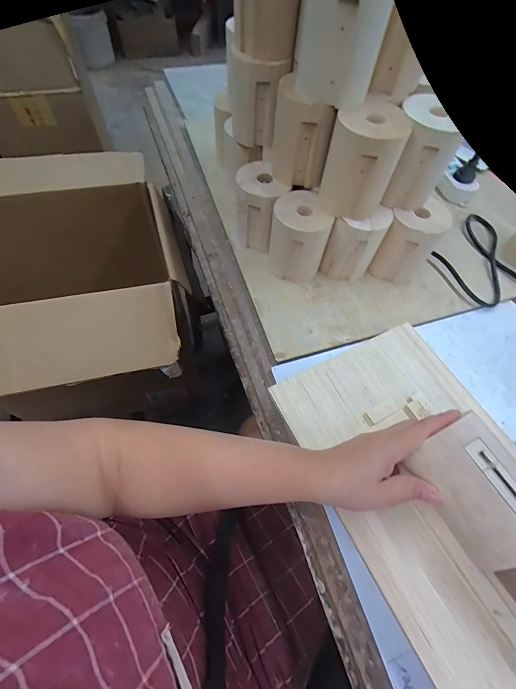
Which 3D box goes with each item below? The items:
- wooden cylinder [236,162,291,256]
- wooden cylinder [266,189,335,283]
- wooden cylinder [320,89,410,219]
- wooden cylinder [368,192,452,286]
[{"bbox_3d":[0.004,-0.202,0.474,0.072,0.108,0.081,13,61,3],"label":"wooden cylinder"},{"bbox_3d":[0.058,-0.151,0.449,0.080,0.101,0.080,13,61,3],"label":"wooden cylinder"},{"bbox_3d":[0.125,-0.218,0.376,0.082,0.103,0.080,22,62,8],"label":"wooden cylinder"},{"bbox_3d":[0.217,-0.147,0.456,0.071,0.105,0.070,22,62,8],"label":"wooden cylinder"}]

